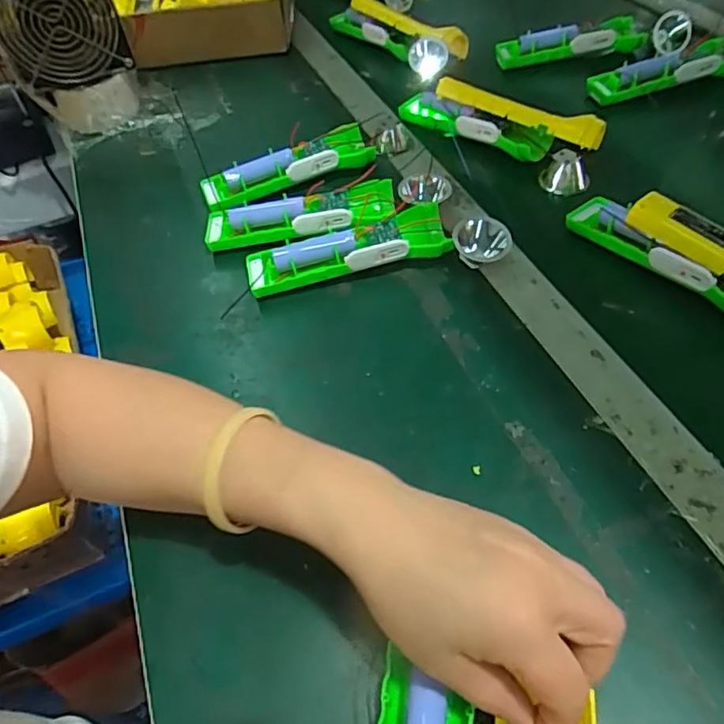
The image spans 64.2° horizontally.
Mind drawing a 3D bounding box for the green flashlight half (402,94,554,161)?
[{"bbox_3d":[0.108,-0.237,0.581,0.162,0.035,0.029,31,60,27],"label":"green flashlight half"}]

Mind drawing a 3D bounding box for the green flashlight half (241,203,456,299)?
[{"bbox_3d":[-0.013,-0.087,0.468,0.160,0.034,0.042,-10,50,-3],"label":"green flashlight half"}]

